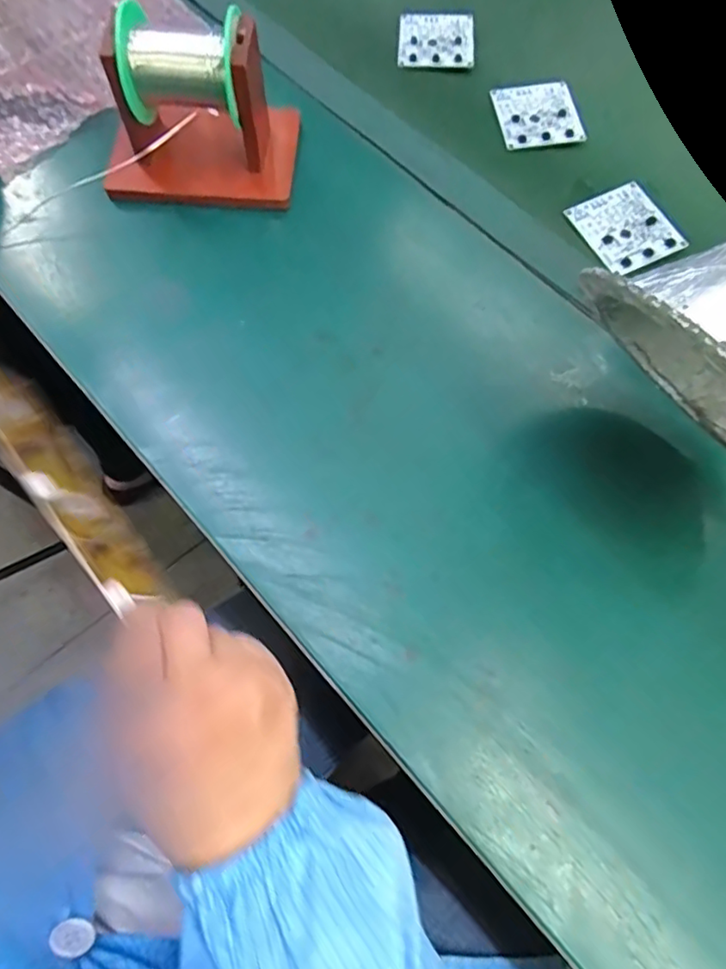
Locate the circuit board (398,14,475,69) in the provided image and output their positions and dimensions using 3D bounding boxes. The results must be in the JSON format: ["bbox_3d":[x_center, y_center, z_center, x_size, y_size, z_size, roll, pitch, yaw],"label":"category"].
[{"bbox_3d":[0.067,-0.406,0.523,0.068,0.007,0.071,3,66,-2],"label":"circuit board"}]

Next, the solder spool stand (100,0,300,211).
[{"bbox_3d":[-0.117,-0.265,0.404,0.133,0.094,0.092,1,66,-3],"label":"solder spool stand"}]

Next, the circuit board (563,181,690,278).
[{"bbox_3d":[0.203,-0.199,0.444,0.071,0.005,0.075,-26,70,-14],"label":"circuit board"}]

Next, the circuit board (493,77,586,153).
[{"bbox_3d":[0.151,-0.318,0.492,0.070,0.007,0.073,-6,67,-6],"label":"circuit board"}]

